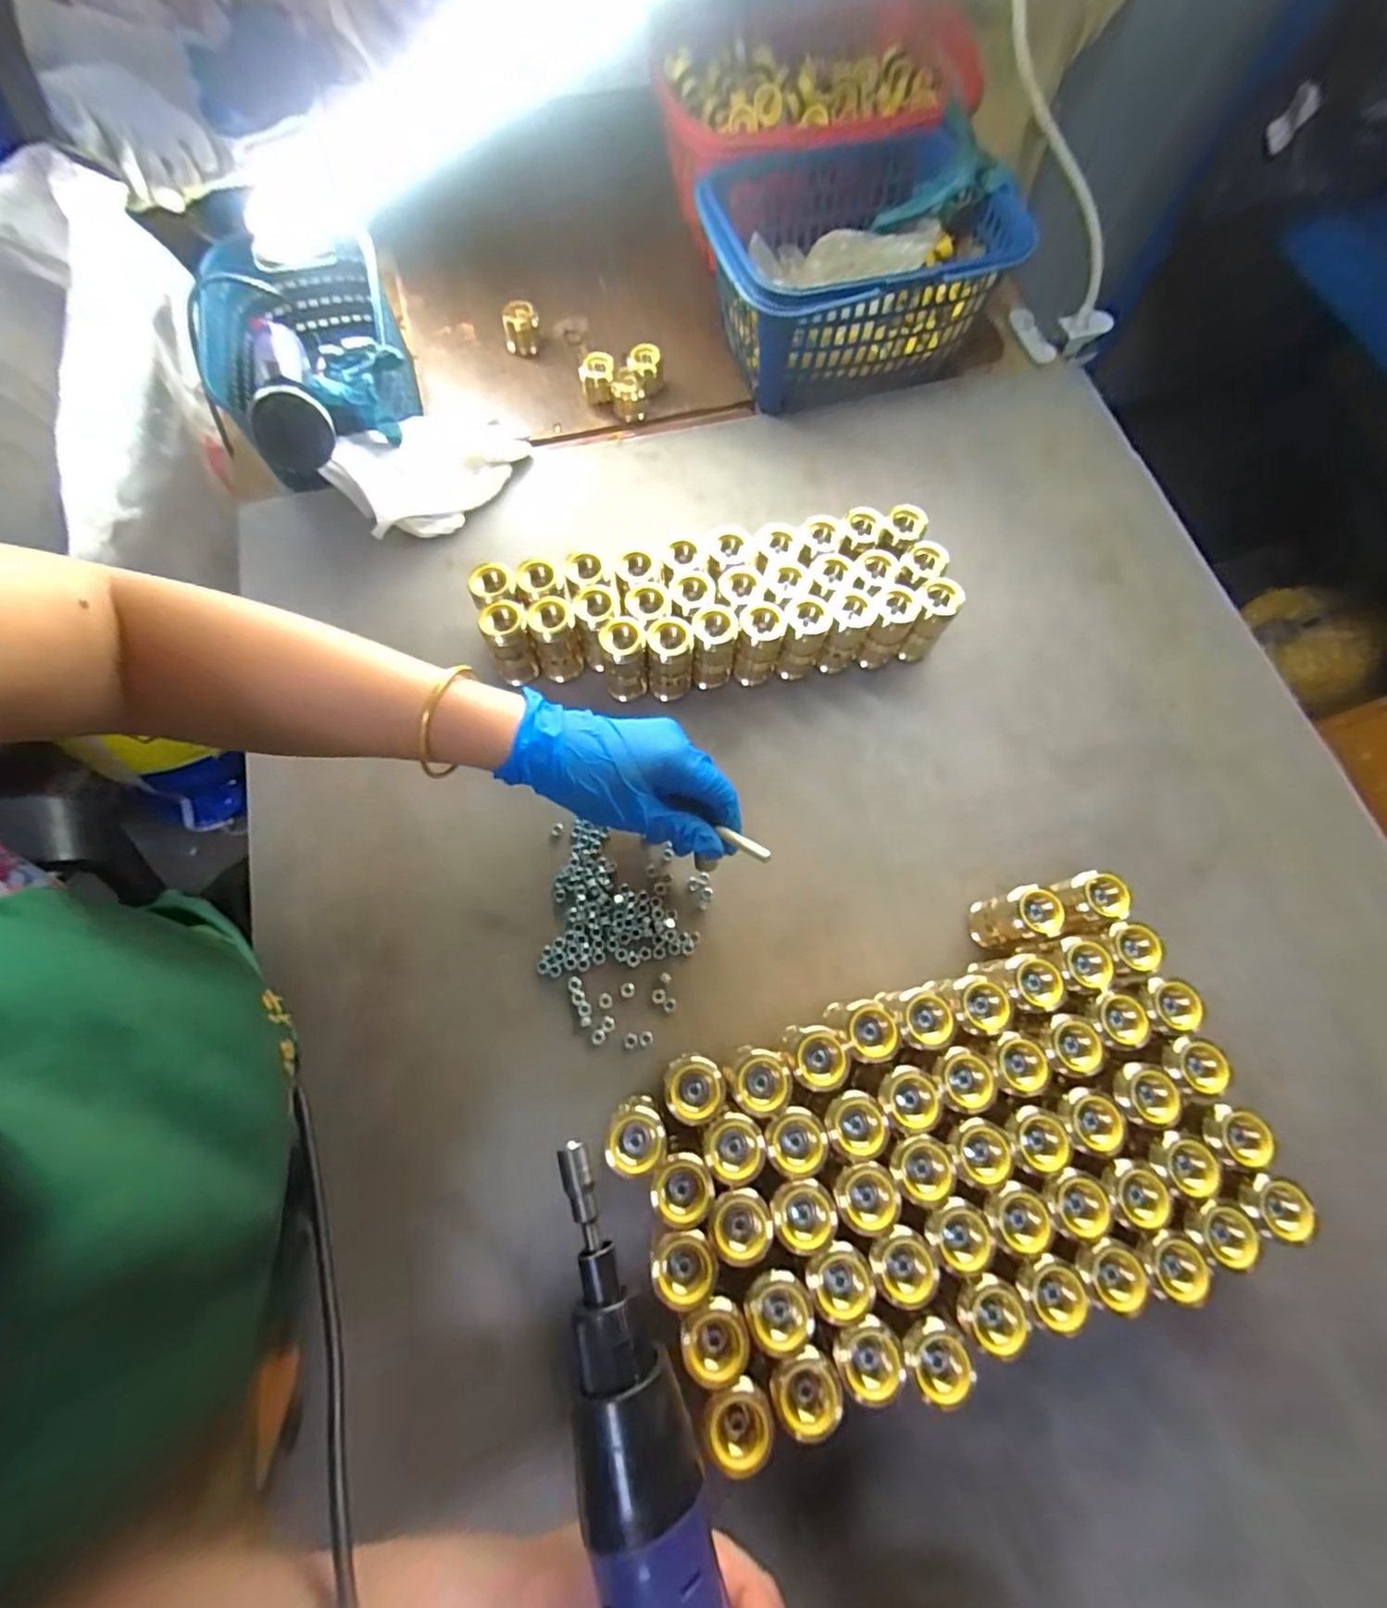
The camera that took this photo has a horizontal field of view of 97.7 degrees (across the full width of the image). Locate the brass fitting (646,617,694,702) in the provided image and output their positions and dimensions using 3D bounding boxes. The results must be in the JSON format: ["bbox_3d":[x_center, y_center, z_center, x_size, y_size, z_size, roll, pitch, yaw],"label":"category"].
[{"bbox_3d":[-0.017,-0.101,0.437,0.032,0.064,0.028,-4,71,-3],"label":"brass fitting"}]

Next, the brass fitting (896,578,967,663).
[{"bbox_3d":[0.175,-0.137,0.451,0.027,0.059,0.033,30,73,9],"label":"brass fitting"}]

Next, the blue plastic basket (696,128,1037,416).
[{"bbox_3d":[0.138,-0.465,0.540,0.262,0.118,0.191,-13,72,-6],"label":"blue plastic basket"}]

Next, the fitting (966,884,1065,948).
[{"bbox_3d":[0.201,0.071,0.381,0.027,0.059,0.030,-5,71,-3],"label":"fitting"}]

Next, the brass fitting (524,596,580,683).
[{"bbox_3d":[-0.099,-0.118,0.439,0.031,0.063,0.028,-8,71,-4],"label":"brass fitting"}]

